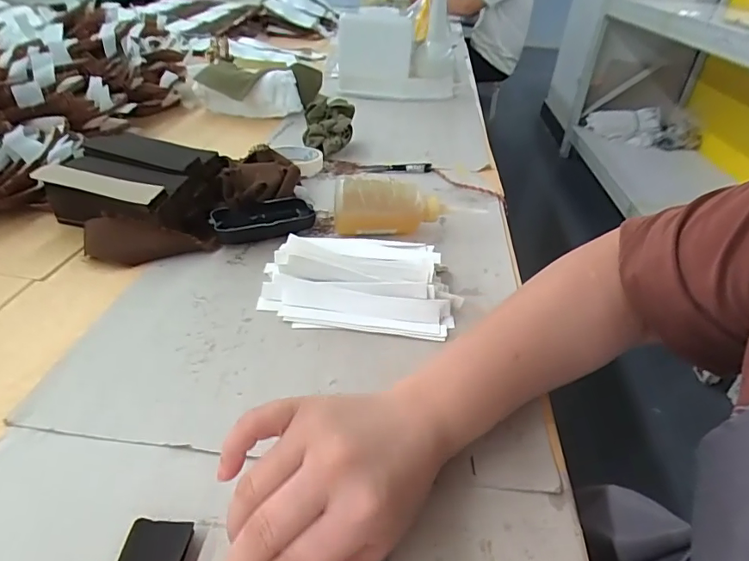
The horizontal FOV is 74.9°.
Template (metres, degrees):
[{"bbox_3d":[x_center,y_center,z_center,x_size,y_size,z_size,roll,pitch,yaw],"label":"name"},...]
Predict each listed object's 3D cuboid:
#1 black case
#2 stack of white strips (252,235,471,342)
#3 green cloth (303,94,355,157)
[{"bbox_3d":[-0.124,-0.066,0.546,0.111,0.026,0.061,-14,39,-24],"label":"black case"},{"bbox_3d":[-0.015,-0.001,0.447,0.181,0.045,0.095,5,35,2],"label":"stack of white strips"},{"bbox_3d":[-0.071,-0.237,0.761,0.074,0.063,0.091,2,35,-3],"label":"green cloth"}]

